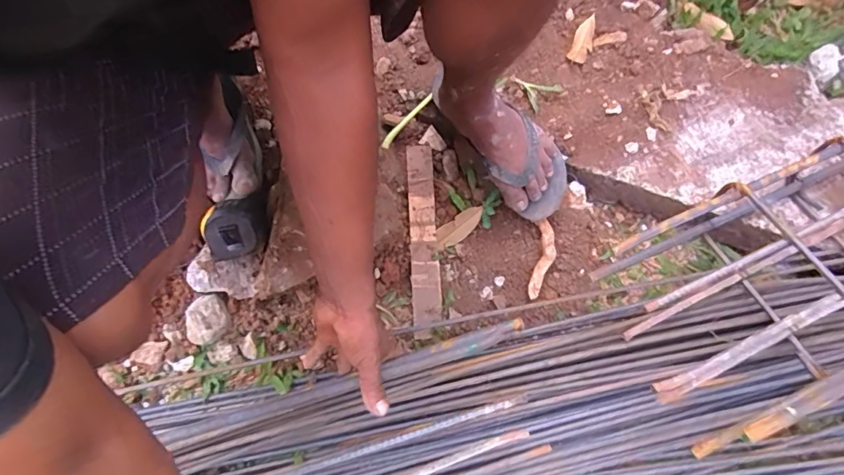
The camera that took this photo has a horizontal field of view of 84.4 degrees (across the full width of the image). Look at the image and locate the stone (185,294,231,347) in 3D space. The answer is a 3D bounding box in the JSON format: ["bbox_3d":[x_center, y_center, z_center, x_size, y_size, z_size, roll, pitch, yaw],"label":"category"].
[{"bbox_3d":[-0.299,0.114,0.642,0.056,0.038,0.052,-1,65,2],"label":"stone"}]

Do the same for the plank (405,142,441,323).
[{"bbox_3d":[0.000,-0.011,0.709,0.041,0.006,0.279,-2,74,-7],"label":"plank"}]

